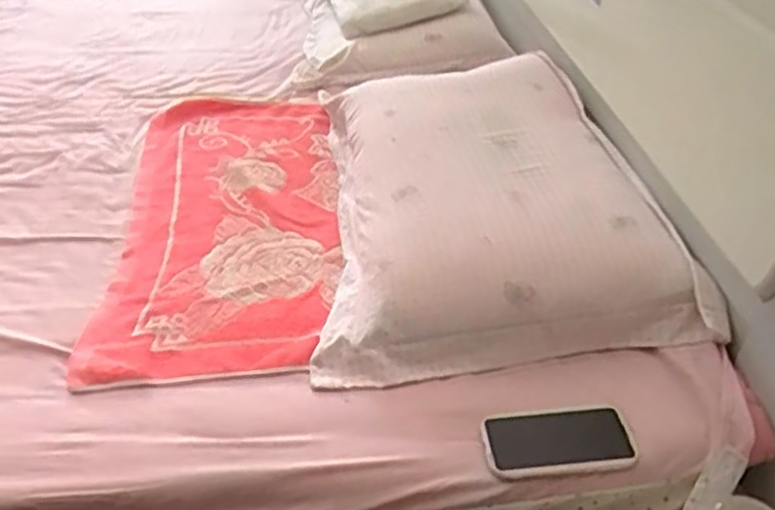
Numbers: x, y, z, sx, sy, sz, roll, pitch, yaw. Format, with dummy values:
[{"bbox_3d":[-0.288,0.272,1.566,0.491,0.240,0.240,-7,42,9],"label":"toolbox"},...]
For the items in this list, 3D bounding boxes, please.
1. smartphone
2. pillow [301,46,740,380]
[{"bbox_3d":[0.188,0.199,0.785,0.156,0.014,0.077,-2,39,-7],"label":"smartphone"},{"bbox_3d":[0.120,-0.119,1.102,0.474,0.103,0.693,-2,39,-7],"label":"pillow"}]

